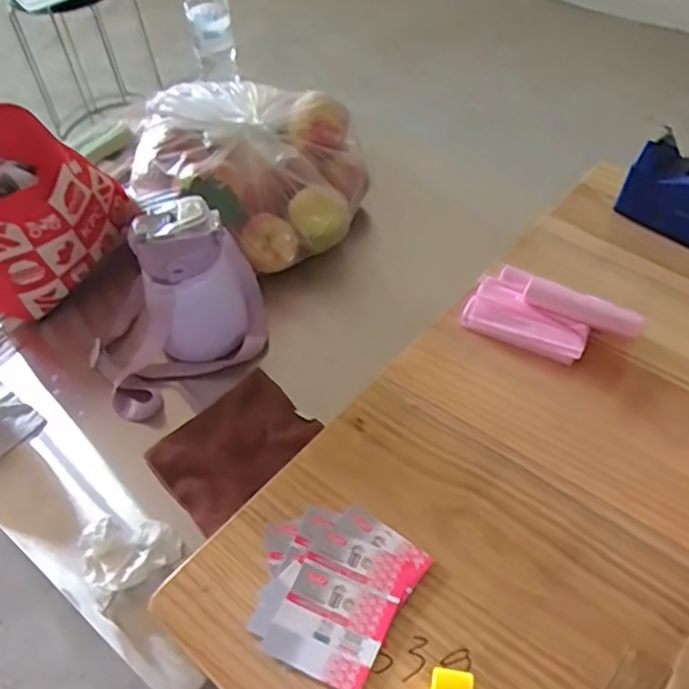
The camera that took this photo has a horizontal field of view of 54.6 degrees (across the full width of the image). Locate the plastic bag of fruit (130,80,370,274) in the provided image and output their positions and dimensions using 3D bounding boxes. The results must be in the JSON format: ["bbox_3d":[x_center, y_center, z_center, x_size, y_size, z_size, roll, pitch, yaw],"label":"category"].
[{"bbox_3d":[-0.126,-0.227,0.871,0.298,0.139,0.225,8,51,9],"label":"plastic bag of fruit"}]

